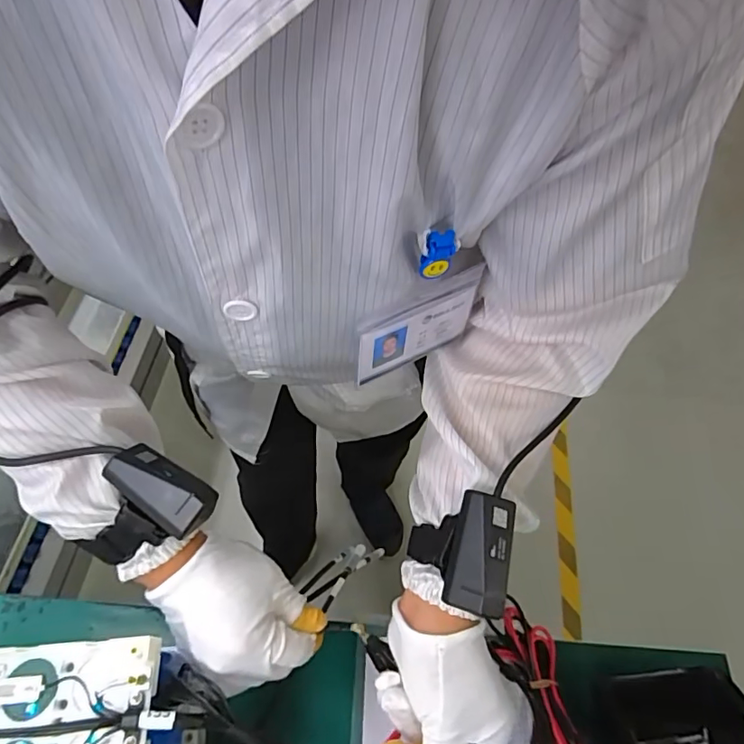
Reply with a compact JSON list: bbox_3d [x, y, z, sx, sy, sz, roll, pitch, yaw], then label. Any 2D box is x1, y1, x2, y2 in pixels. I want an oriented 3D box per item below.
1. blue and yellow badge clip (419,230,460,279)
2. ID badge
[{"bbox_3d":[0.037,-0.066,0.286,0.022,0.030,0.010,-12,60,-9],"label":"blue and yellow badge clip"},{"bbox_3d":[0.029,-0.029,0.347,0.091,0.075,0.006,-25,63,-16],"label":"ID badge"}]

